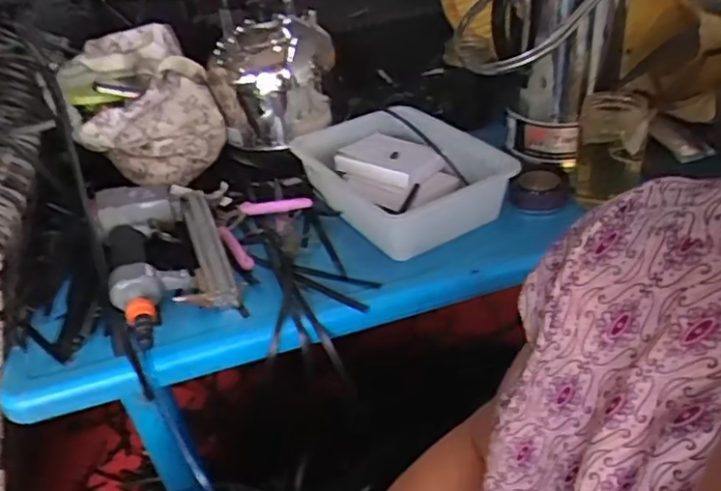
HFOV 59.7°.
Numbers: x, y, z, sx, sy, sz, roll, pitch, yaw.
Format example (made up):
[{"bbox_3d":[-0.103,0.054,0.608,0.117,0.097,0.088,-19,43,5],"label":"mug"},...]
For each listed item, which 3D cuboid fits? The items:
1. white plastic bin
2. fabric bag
[{"bbox_3d":[0.060,-0.090,0.835,0.209,0.073,0.246,-22,38,-21],"label":"white plastic bin"},{"bbox_3d":[-0.325,-0.214,0.933,0.195,0.134,0.244,-19,37,-18],"label":"fabric bag"}]

